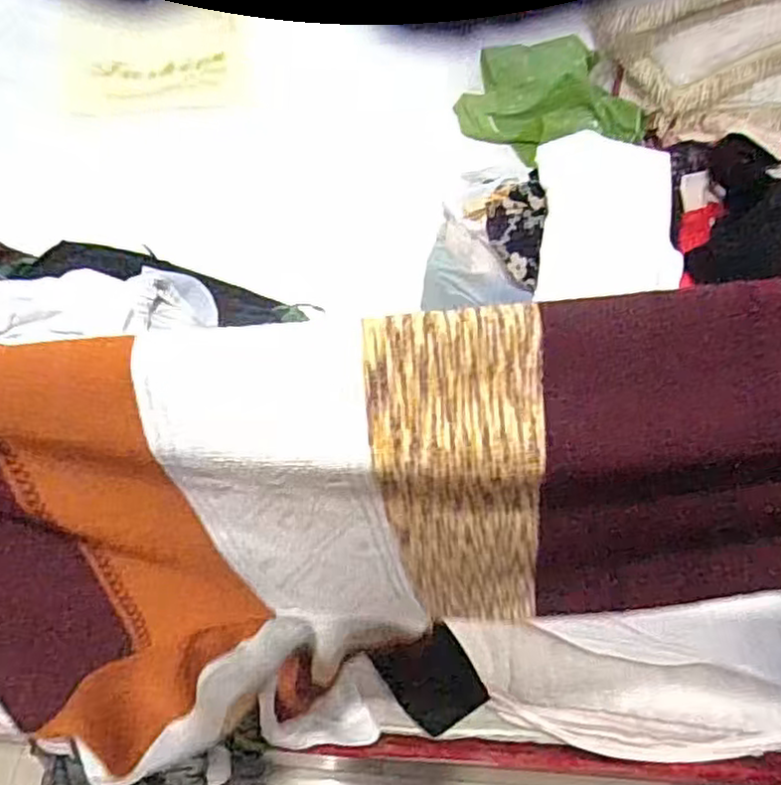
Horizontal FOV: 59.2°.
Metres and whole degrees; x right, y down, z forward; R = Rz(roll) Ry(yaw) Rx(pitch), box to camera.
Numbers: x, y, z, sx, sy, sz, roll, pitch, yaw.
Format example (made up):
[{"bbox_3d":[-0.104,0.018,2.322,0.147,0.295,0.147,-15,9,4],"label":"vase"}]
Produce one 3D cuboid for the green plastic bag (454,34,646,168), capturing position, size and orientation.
[{"bbox_3d":[0.299,-0.565,1.322,0.324,0.121,0.270,-4,56,-7],"label":"green plastic bag"}]

